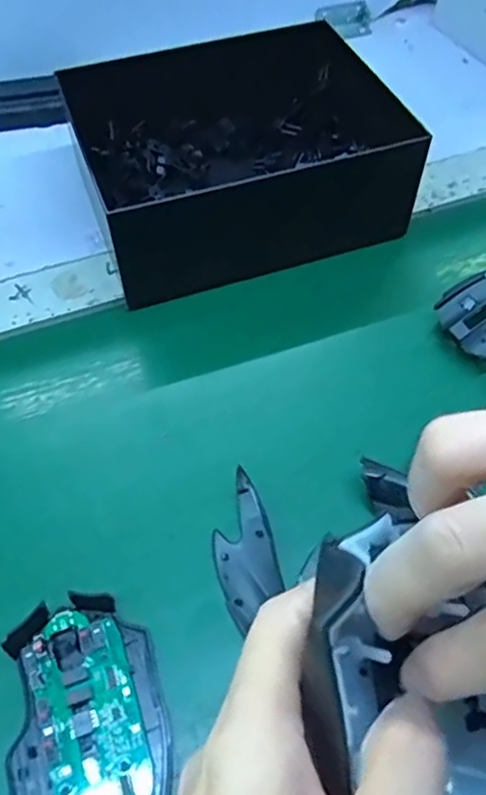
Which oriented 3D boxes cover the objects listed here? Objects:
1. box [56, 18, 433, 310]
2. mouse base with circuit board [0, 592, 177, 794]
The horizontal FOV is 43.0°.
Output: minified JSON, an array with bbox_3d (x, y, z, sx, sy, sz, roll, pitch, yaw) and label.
[{"bbox_3d":[-0.003,-0.198,0.489,0.221,0.081,0.190,-14,57,-9],"label":"box"},{"bbox_3d":[-0.075,0.155,0.296,0.075,0.014,0.113,-17,58,-11],"label":"mouse base with circuit board"}]

